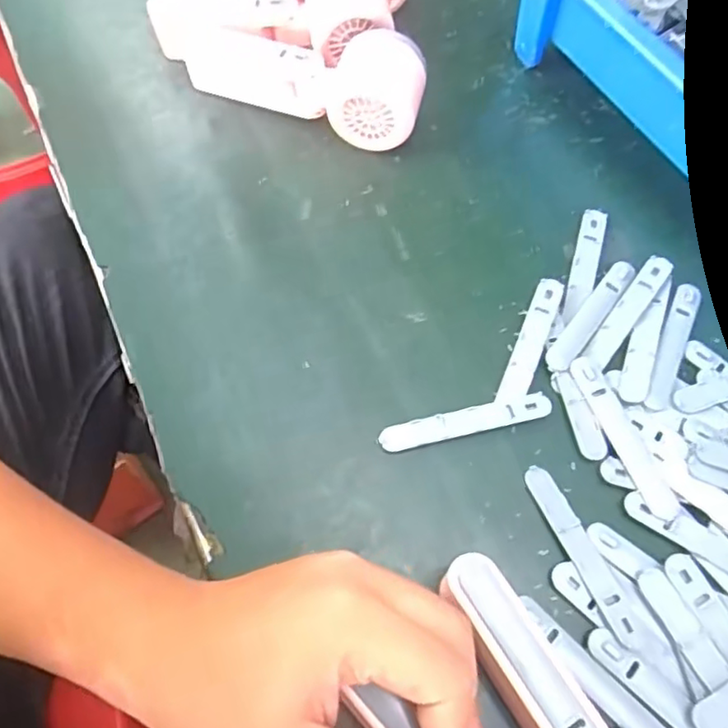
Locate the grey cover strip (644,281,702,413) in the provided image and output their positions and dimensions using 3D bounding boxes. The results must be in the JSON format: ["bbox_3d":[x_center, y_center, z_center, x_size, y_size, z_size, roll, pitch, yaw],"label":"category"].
[{"bbox_3d":[0.180,-0.012,0.365,0.016,0.004,0.091,24,66,9],"label":"grey cover strip"}]

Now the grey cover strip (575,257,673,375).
[{"bbox_3d":[0.158,-0.032,0.374,0.017,0.005,0.088,36,68,14],"label":"grey cover strip"}]

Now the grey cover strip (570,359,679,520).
[{"bbox_3d":[0.141,0.038,0.341,0.016,0.004,0.094,-19,67,-11],"label":"grey cover strip"}]

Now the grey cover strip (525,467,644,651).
[{"bbox_3d":[0.109,0.095,0.315,0.015,0.004,0.093,-22,64,-12],"label":"grey cover strip"}]

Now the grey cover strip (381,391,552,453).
[{"bbox_3d":[0.056,0.032,0.345,0.095,0.004,0.015,-12,66,-8],"label":"grey cover strip"}]

